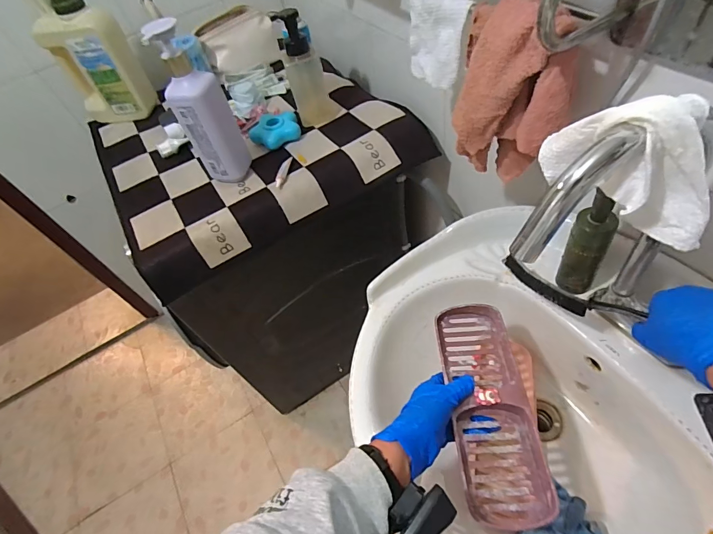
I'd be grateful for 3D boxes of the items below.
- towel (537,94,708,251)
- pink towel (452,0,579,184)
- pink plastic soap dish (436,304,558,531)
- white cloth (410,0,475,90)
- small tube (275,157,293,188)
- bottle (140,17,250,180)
[{"bbox_3d":[0.216,-0.080,0.297,0.054,0.096,0.131,-33,55,-14],"label":"towel"},{"bbox_3d":[0.186,-0.202,0.463,0.123,0.204,0.088,10,56,17],"label":"pink towel"},{"bbox_3d":[0.156,0.161,0.458,0.088,0.035,0.250,-4,52,3],"label":"pink plastic soap dish"},{"bbox_3d":[0.105,-0.304,0.509,0.020,0.103,0.107,-28,54,-11],"label":"white cloth"},{"bbox_3d":[-0.133,-0.177,0.702,0.016,0.008,0.079,1,54,11],"label":"small tube"},{"bbox_3d":[-0.253,-0.255,0.631,0.064,0.264,0.067,5,55,14],"label":"bottle"}]

